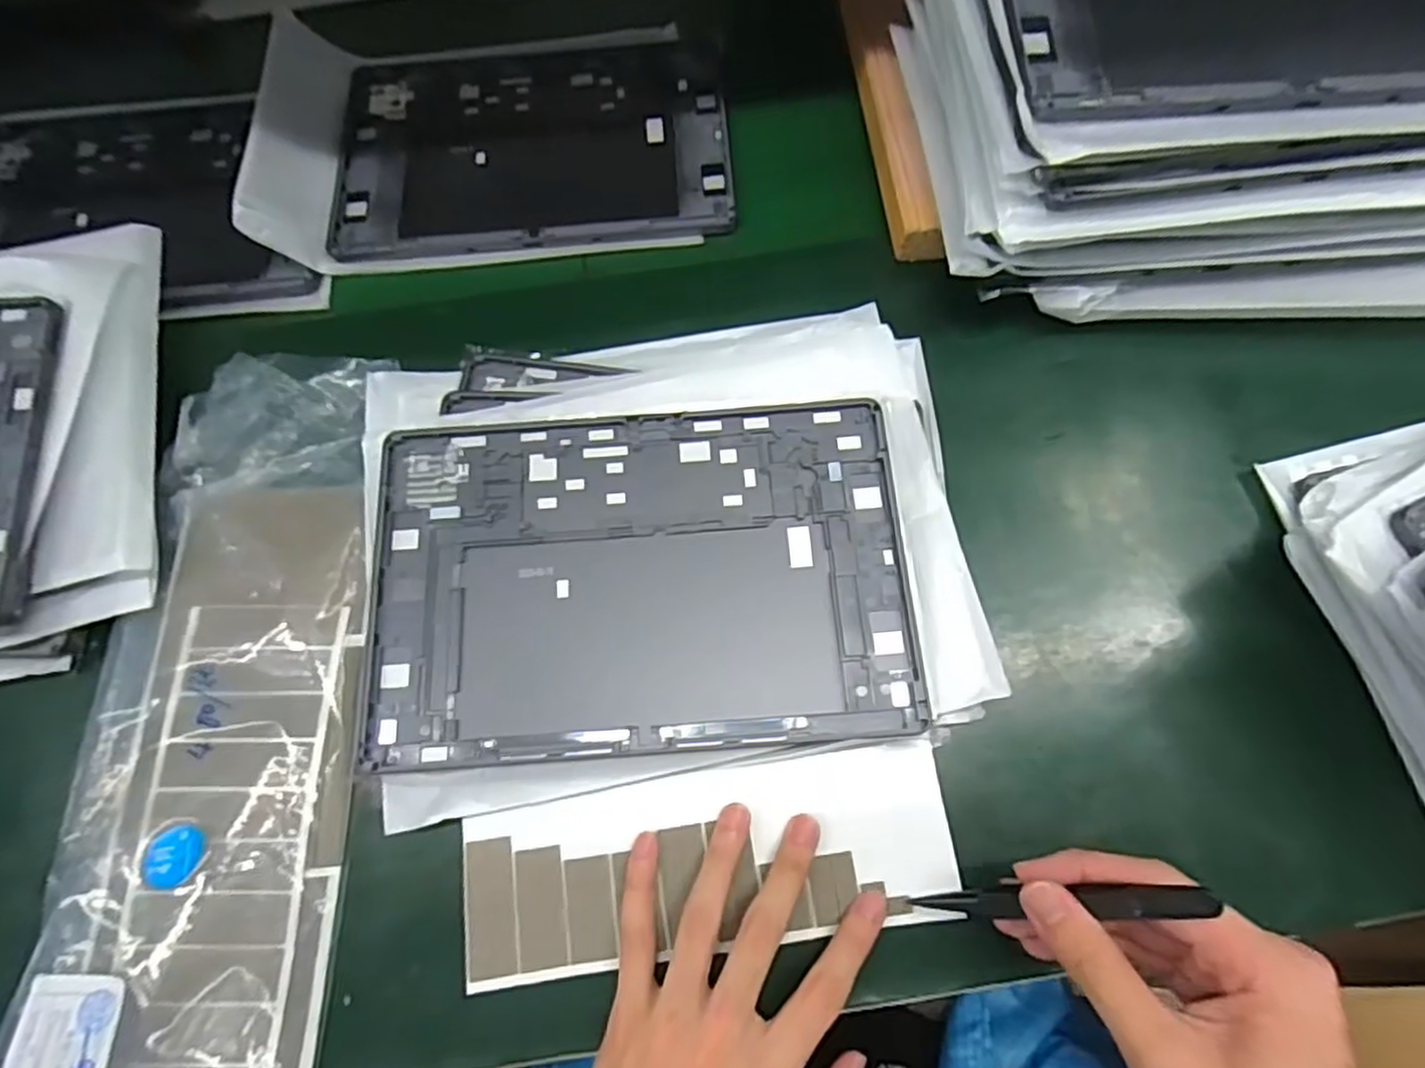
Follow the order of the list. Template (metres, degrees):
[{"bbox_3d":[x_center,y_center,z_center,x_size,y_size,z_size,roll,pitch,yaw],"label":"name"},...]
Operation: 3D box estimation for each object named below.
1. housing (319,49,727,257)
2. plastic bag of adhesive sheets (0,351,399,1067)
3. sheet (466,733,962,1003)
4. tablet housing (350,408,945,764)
[{"bbox_3d":[-0.117,-0.261,0.462,0.250,0.007,0.173,-5,70,-1],"label":"housing"},{"bbox_3d":[-0.232,0.083,0.329,0.127,0.031,0.356,-4,71,-3],"label":"plastic bag of adhesive sheets"},{"bbox_3d":[-0.002,0.147,0.315,0.217,0.007,0.074,-8,71,-1],"label":"sheet"},{"bbox_3d":[-0.035,0.018,0.339,0.252,0.008,0.168,-4,72,-1],"label":"tablet housing"}]

